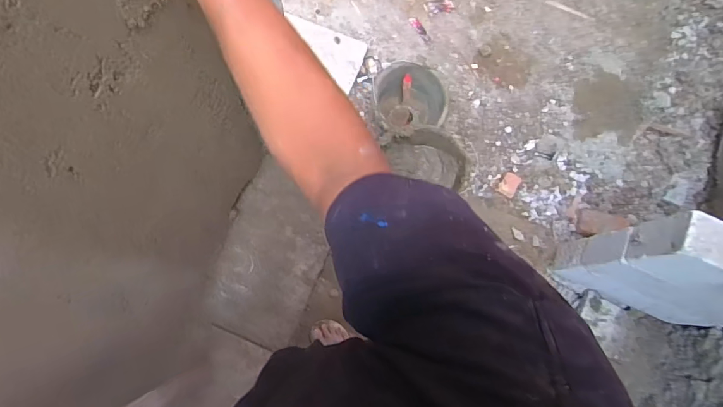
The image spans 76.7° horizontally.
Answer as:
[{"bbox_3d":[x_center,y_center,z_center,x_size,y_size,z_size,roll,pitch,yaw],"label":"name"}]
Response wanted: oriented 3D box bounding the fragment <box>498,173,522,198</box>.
[{"bbox_3d":[0.489,-0.061,1.514,0.055,0.026,0.083,32,81,4],"label":"fragment"}]

